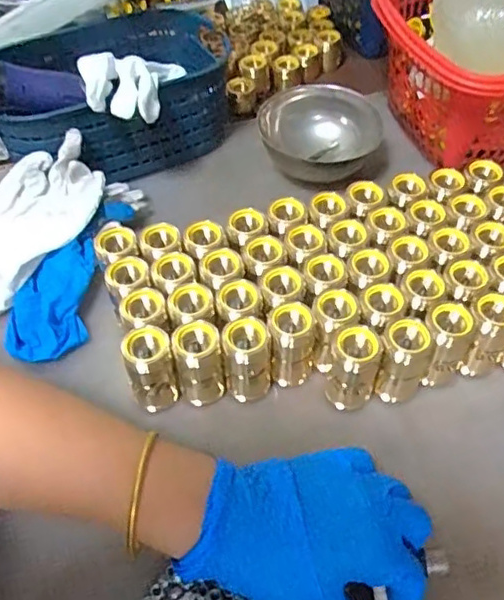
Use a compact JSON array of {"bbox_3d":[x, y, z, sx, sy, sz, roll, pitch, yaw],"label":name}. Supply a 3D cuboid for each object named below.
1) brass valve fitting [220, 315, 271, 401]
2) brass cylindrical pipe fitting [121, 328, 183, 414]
[{"bbox_3d":[-0.002,0.045,0.410,0.031,0.073,0.029,-3,53,0],"label":"brass valve fitting"},{"bbox_3d":[-0.067,0.054,0.411,0.030,0.085,0.027,-14,54,-9],"label":"brass cylindrical pipe fitting"}]

